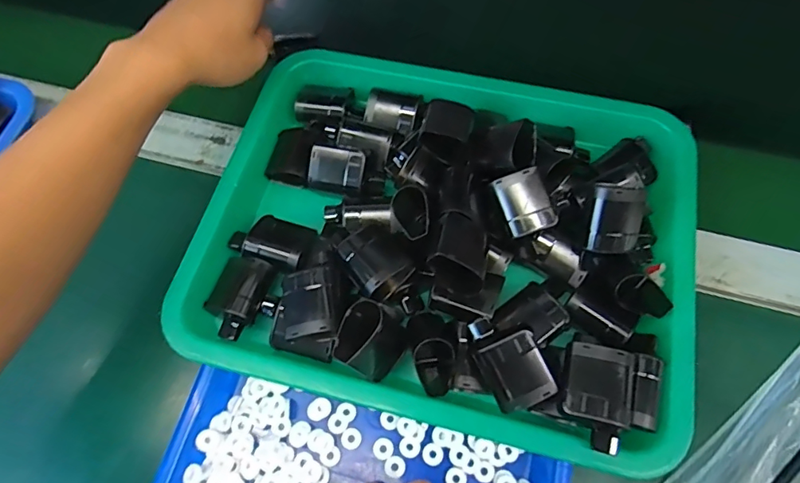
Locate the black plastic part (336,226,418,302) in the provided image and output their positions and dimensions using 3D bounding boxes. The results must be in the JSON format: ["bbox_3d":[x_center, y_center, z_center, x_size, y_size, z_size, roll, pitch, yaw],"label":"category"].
[{"bbox_3d":[-0.017,0.014,0.316,0.033,0.028,0.043,-40,70,-13],"label":"black plastic part"}]

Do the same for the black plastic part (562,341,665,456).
[{"bbox_3d":[0.121,0.088,0.278,0.055,0.026,0.056,13,68,9],"label":"black plastic part"}]

